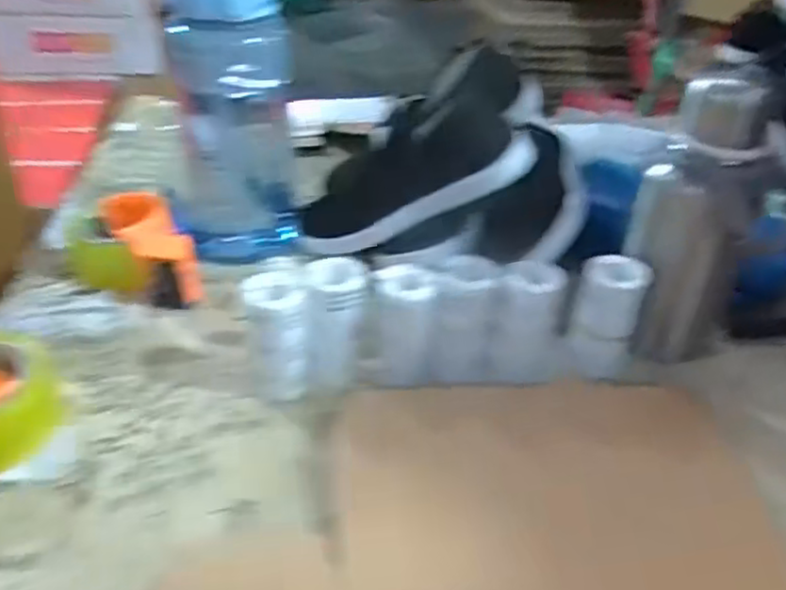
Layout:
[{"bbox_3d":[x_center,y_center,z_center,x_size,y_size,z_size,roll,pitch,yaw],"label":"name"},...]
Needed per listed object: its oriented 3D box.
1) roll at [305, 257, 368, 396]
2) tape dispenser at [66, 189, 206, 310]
[{"bbox_3d":[-0.045,0.022,0.550,0.045,0.088,0.053,2,36,-2],"label":"roll"},{"bbox_3d":[-0.252,-0.044,0.667,0.110,0.063,0.157,-13,39,-21],"label":"tape dispenser"}]

